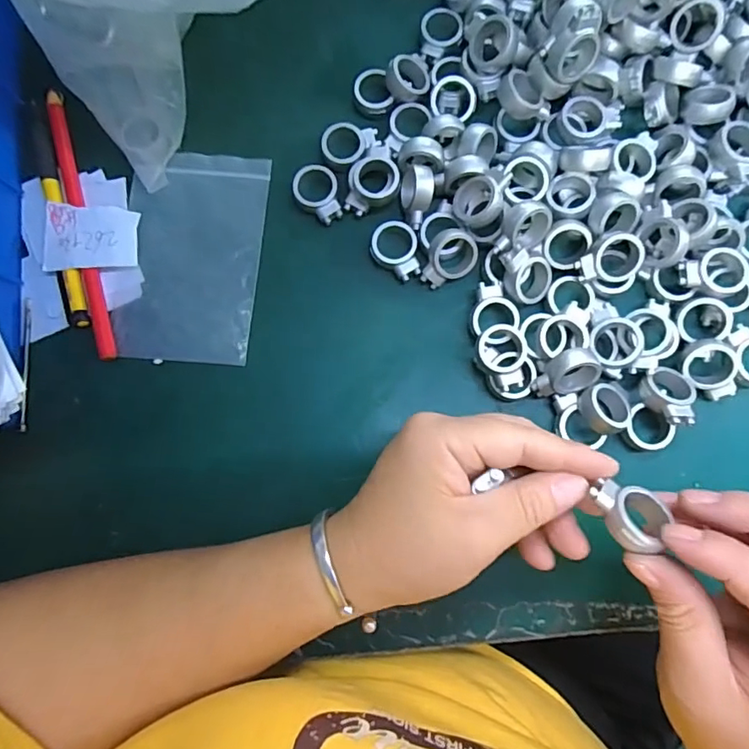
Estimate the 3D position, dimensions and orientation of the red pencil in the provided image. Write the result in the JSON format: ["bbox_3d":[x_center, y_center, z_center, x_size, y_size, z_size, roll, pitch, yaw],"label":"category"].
[{"bbox_3d":[-0.167,-0.086,0.290,0.010,0.008,0.160,-15,83,0],"label":"red pencil"}]

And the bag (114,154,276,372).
[{"bbox_3d":[-0.104,-0.068,0.290,0.075,0.006,0.121,5,83,2],"label":"bag"}]

